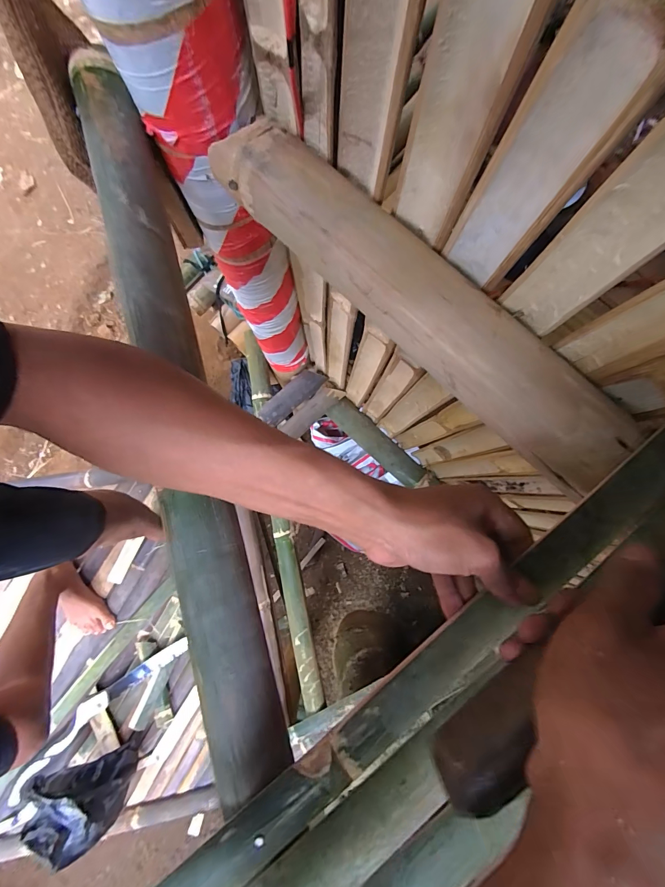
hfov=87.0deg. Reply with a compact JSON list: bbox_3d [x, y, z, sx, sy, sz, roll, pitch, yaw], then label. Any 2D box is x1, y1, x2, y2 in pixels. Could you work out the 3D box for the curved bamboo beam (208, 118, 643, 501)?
[{"bbox_3d":[0.070,-0.131,0.301,0.411,0.049,0.078,43,87,7],"label":"curved bamboo beam"}]

